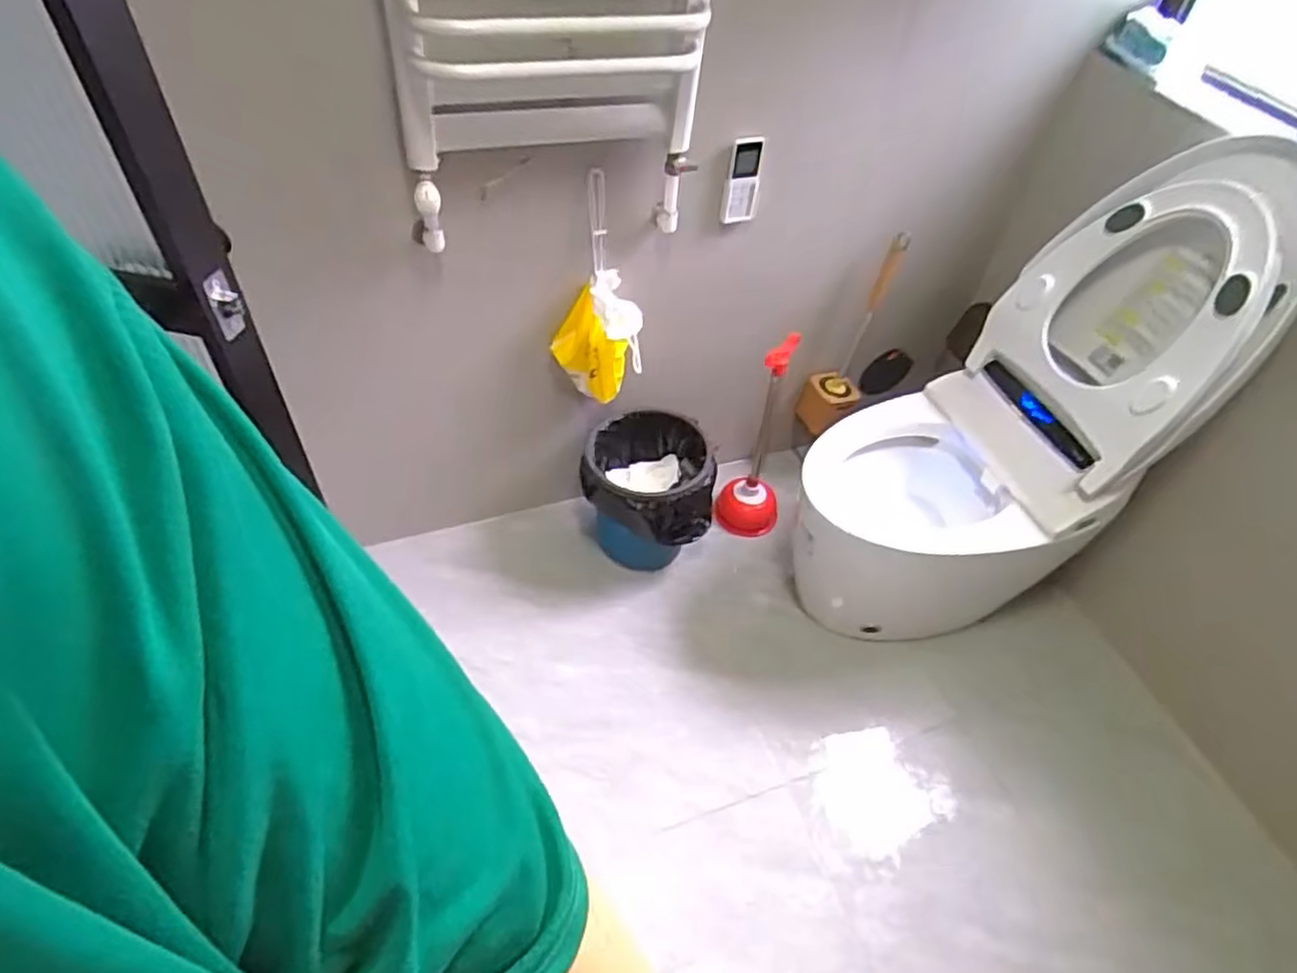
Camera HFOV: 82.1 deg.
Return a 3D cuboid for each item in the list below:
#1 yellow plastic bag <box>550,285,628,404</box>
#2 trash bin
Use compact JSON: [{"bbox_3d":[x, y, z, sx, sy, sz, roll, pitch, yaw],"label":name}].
[{"bbox_3d":[-0.107,-0.252,1.387,0.124,0.260,0.050,17,51,9],"label":"yellow plastic bag"},{"bbox_3d":[-0.006,0.015,1.578,0.257,0.289,0.224,4,50,-1],"label":"trash bin"}]

